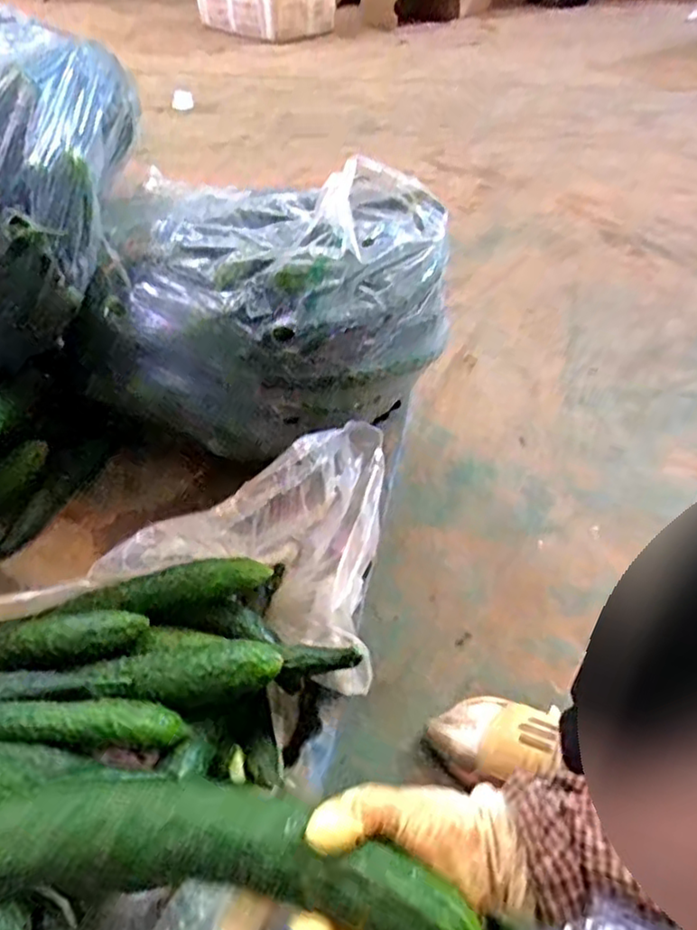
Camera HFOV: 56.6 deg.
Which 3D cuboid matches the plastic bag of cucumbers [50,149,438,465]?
[{"bbox_3d":[-0.090,-0.179,0.731,0.385,0.217,0.234,6,46,6],"label":"plastic bag of cucumbers"}]

